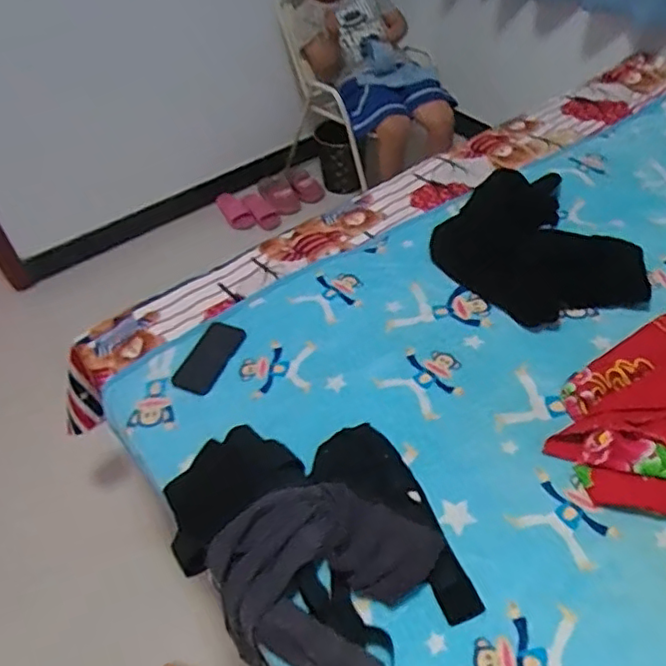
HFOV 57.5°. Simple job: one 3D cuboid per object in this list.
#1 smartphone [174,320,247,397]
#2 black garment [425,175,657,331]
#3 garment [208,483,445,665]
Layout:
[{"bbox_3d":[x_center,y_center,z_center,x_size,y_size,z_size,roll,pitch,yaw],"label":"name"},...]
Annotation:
[{"bbox_3d":[-0.241,0.049,1.189,0.090,0.016,0.156,14,57,20],"label":"smartphone"},{"bbox_3d":[0.419,-0.192,1.308,0.378,0.041,0.482,-17,48,-11],"label":"black garment"},{"bbox_3d":[-0.026,0.335,0.854,0.272,0.068,0.246,22,52,23],"label":"garment"}]

